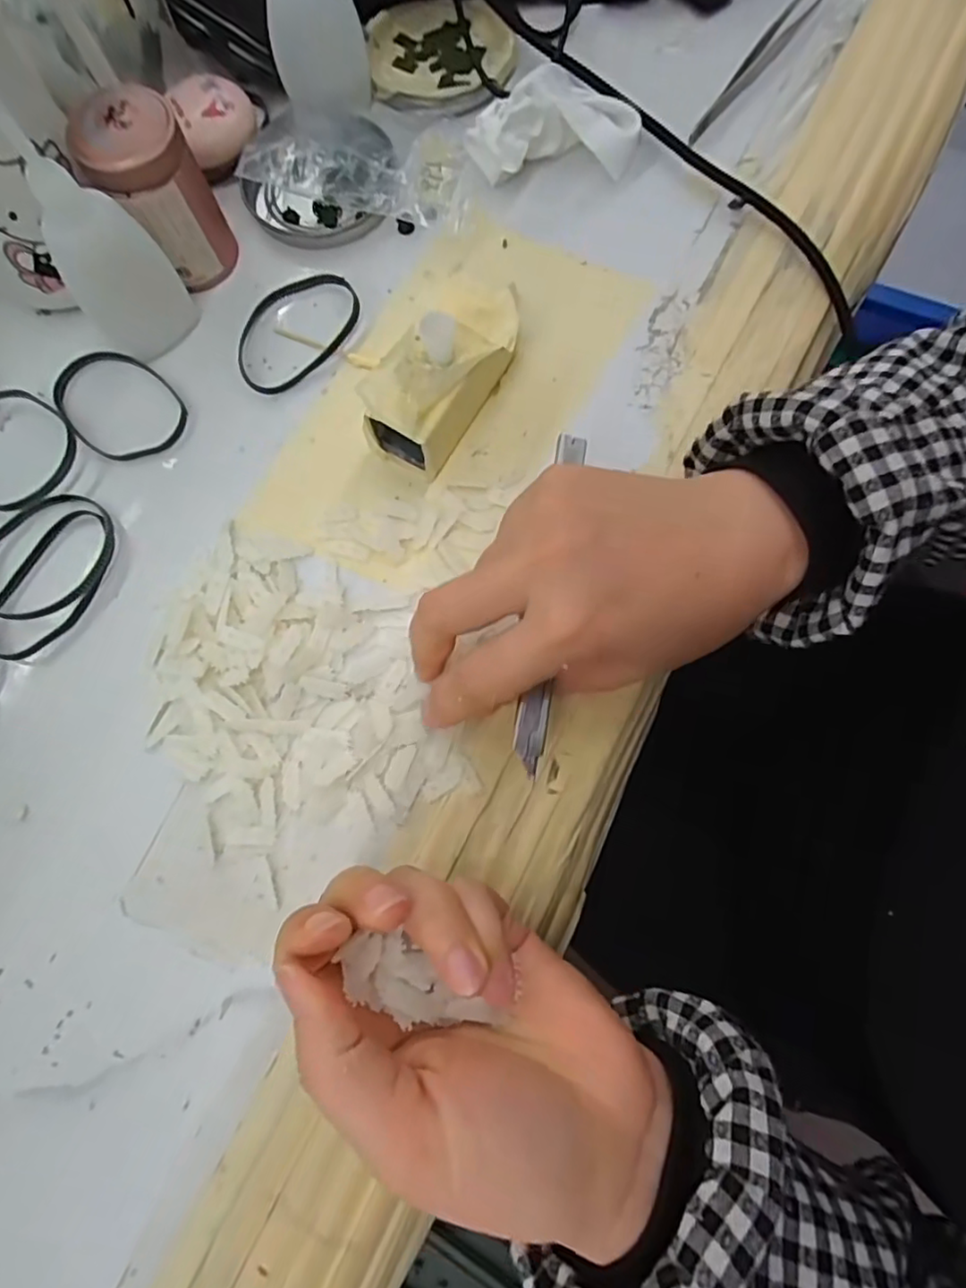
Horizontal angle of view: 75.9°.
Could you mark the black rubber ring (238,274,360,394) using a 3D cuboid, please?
[{"bbox_3d":[-0.092,-0.155,0.302,0.070,0.007,0.048,-39,79,-7],"label":"black rubber ring"}]

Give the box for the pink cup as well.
[{"bbox_3d":[-0.148,-0.203,0.284,0.045,0.065,0.040,-27,78,-5],"label":"pink cup"}]

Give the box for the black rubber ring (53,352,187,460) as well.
[{"bbox_3d":[-0.175,-0.114,0.295,0.048,0.004,0.065,-41,79,-8],"label":"black rubber ring"}]

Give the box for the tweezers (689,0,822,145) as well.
[{"bbox_3d":[0.144,-0.310,0.328,0.013,0.010,0.127,36,80,9],"label":"tweezers"}]

